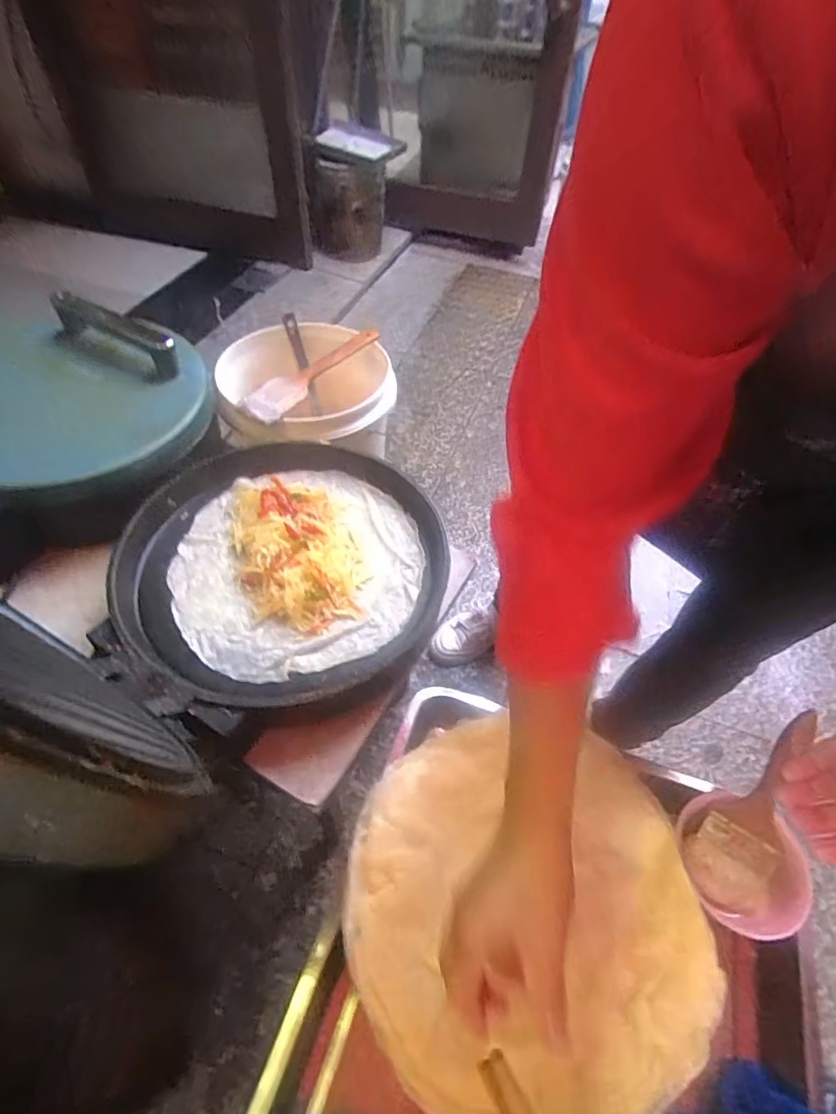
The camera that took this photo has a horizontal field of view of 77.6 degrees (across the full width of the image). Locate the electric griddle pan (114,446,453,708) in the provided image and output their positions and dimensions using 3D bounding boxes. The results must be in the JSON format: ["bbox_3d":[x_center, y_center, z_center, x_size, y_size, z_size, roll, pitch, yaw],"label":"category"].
[{"bbox_3d":[-0.145,0.005,0.582,0.347,0.045,0.345,1,51,-1],"label":"electric griddle pan"}]

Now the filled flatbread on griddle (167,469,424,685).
[{"bbox_3d":[-0.134,-0.002,0.590,0.280,0.033,0.284,-16,53,-15],"label":"filled flatbread on griddle"}]

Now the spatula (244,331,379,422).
[{"bbox_3d":[-0.153,-0.275,0.767,0.055,0.025,0.261,24,54,16],"label":"spatula"}]

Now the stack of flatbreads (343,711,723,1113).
[{"bbox_3d":[0.093,0.289,0.445,0.300,0.042,0.302,16,52,10],"label":"stack of flatbreads"}]

